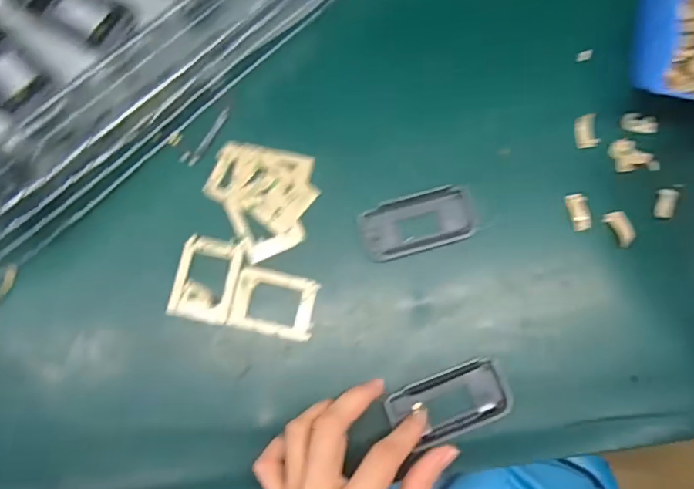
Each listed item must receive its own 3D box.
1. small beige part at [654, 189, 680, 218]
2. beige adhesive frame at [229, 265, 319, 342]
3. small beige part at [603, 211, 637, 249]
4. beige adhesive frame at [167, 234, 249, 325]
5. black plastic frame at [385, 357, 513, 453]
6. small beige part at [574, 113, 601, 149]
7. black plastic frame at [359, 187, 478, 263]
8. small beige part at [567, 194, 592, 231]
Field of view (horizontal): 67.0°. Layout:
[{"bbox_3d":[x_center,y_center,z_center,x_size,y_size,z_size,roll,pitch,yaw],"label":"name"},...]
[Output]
[{"bbox_3d":[0.225,-0.028,0.370,0.012,0.008,0.022,12,76,2],"label":"small beige part"},{"bbox_3d":[-0.048,0.039,0.348,0.055,0.004,0.040,13,76,2],"label":"beige adhesive frame"},{"bbox_3d":[0.190,-0.011,0.362,0.014,0.007,0.026,-24,77,-7],"label":"small beige part"},{"bbox_3d":[-0.093,0.022,0.350,0.041,0.004,0.057,12,76,2],"label":"beige adhesive frame"},{"bbox_3d":[0.065,0.101,0.333,0.076,0.008,0.040,-20,79,-5],"label":"black plastic frame"},{"bbox_3d":[0.173,-0.082,0.379,0.016,0.004,0.025,-4,76,-2],"label":"small beige part"},{"bbox_3d":[0.048,-0.014,0.357,0.076,0.007,0.039,-18,77,-6],"label":"black plastic frame"},{"bbox_3d":[0.162,-0.023,0.365,0.013,0.004,0.026,-4,76,-2],"label":"small beige part"}]

